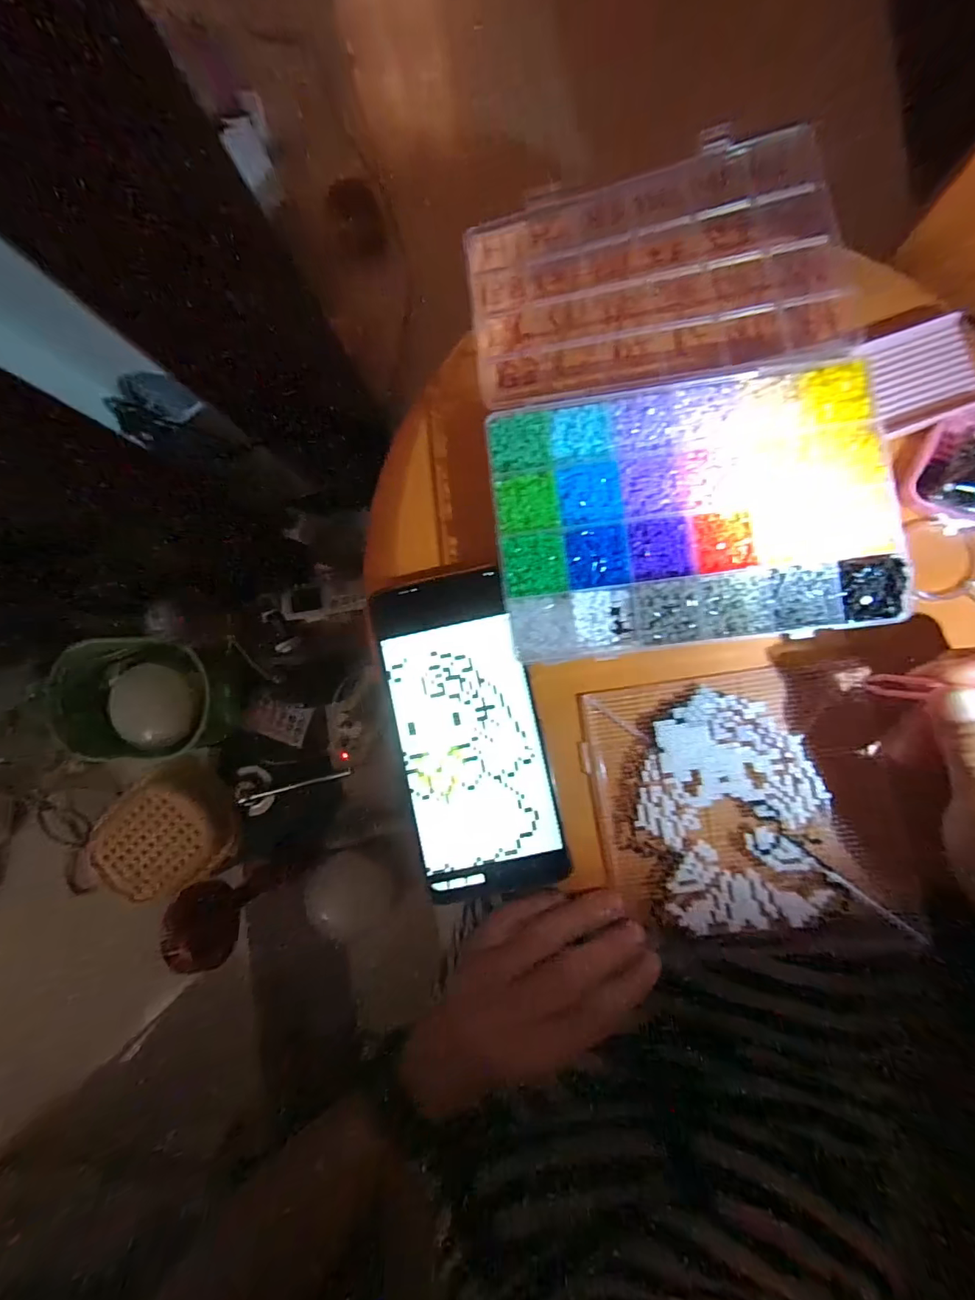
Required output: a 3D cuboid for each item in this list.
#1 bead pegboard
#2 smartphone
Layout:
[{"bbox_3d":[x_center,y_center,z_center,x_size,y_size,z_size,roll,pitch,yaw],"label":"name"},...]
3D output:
[{"bbox_3d":[0.130,0.079,0.253,0.145,0.008,0.133,-6,82,6],"label":"bead pegboard"},{"bbox_3d":[-0.010,0.042,0.260,0.073,0.004,0.165,-12,85,2],"label":"smartphone"}]

